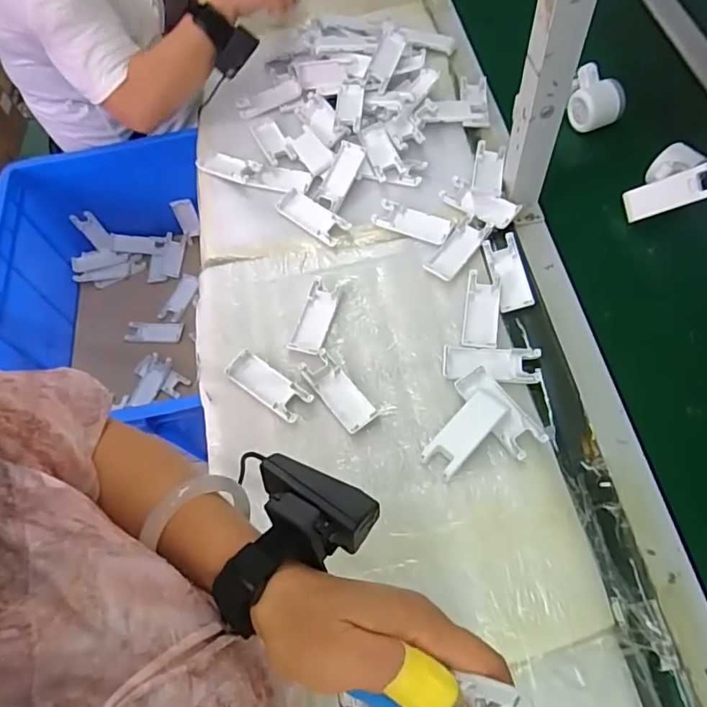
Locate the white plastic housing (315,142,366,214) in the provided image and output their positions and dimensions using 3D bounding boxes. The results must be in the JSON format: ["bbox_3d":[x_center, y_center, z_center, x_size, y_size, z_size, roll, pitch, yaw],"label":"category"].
[{"bbox_3d":[-0.019,-0.243,0.724,0.036,0.012,0.096,23,84,15],"label":"white plastic housing"}]

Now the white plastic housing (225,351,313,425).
[{"bbox_3d":[-0.098,0.035,0.597,0.105,0.007,0.039,34,69,19],"label":"white plastic housing"}]

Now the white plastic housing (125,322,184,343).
[{"bbox_3d":[-0.369,-0.039,0.976,0.102,0.009,0.043,0,63,6],"label":"white plastic housing"}]

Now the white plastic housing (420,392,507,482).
[{"bbox_3d":[0.116,0.082,0.548,0.037,0.011,0.097,41,72,21],"label":"white plastic housing"}]

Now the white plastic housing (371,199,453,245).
[{"bbox_3d":[0.078,-0.173,0.693,0.101,0.013,0.044,23,66,15],"label":"white plastic housing"}]

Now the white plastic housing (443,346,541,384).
[{"bbox_3d":[0.153,0.012,0.587,0.104,0.009,0.040,4,63,6],"label":"white plastic housing"}]

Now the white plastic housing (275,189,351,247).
[{"bbox_3d":[-0.057,-0.184,0.707,0.104,0.013,0.041,34,70,19],"label":"white plastic housing"}]

